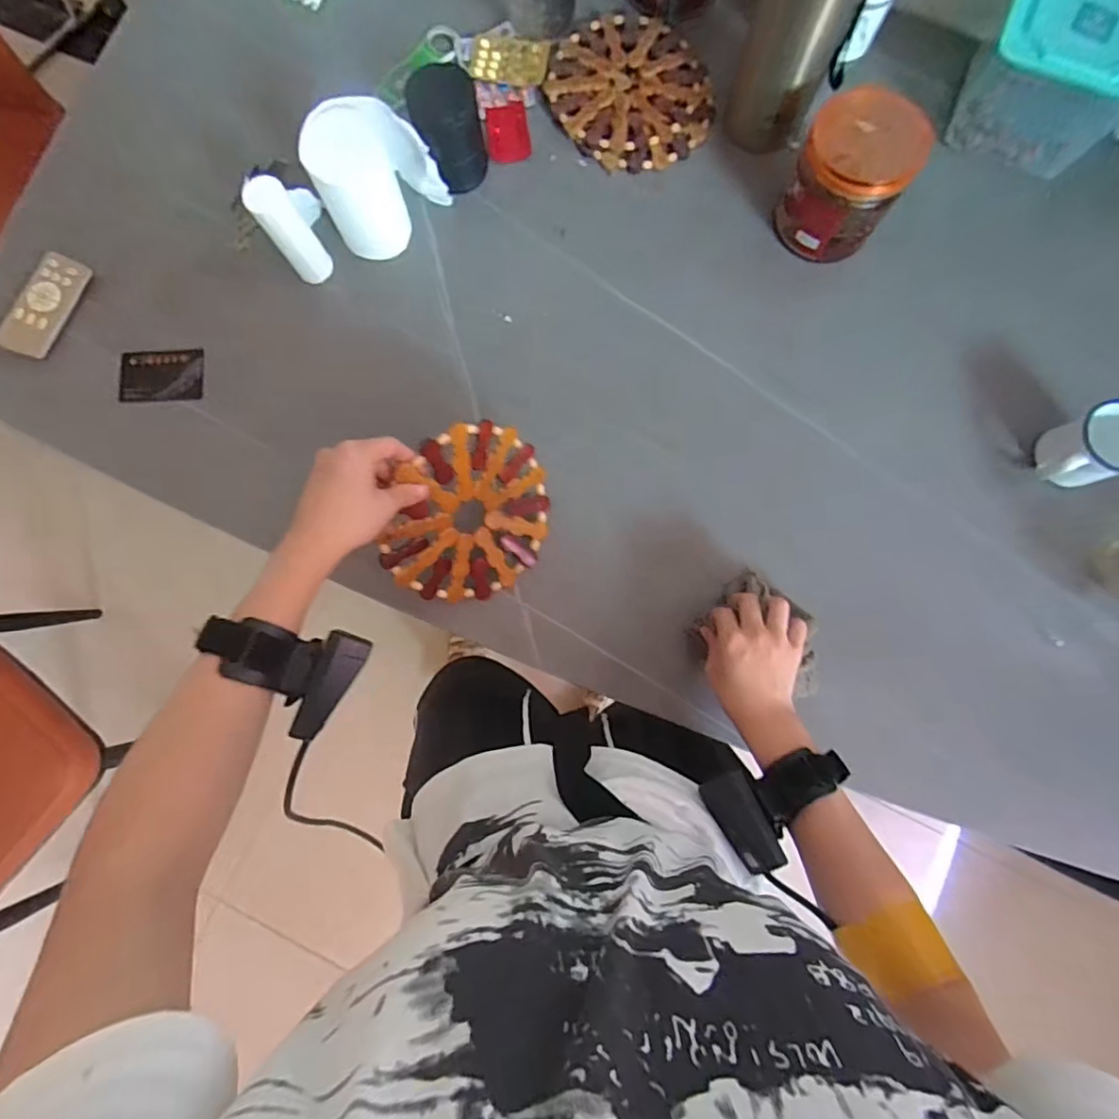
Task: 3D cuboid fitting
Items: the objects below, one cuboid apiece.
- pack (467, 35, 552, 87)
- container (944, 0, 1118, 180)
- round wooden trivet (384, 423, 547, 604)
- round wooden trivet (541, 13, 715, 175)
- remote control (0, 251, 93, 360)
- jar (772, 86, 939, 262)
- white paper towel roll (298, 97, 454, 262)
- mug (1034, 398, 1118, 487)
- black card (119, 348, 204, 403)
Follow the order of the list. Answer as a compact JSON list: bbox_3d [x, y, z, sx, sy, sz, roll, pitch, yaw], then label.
[{"bbox_3d":[-0.053,-0.516,0.591,0.080,0.006,0.050,6,82,1],"label":"pack"},{"bbox_3d":[0.464,-0.455,0.522,0.147,0.104,0.124,20,83,3],"label":"container"},{"bbox_3d":[-0.073,-0.036,0.489,0.017,0.147,0.153,35,109,44],"label":"round wooden trivet"},{"bbox_3d":[0.071,-0.480,0.587,0.147,0.017,0.169,-33,83,-4],"label":"round wooden trivet"},{"bbox_3d":[-0.498,-0.246,0.553,0.047,0.016,0.103,18,83,3],"label":"remote control"},{"bbox_3d":[0.262,-0.347,0.521,0.094,0.093,0.090,0,82,0],"label":"jar"},{"bbox_3d":[-0.168,-0.358,0.531,0.110,0.101,0.074,-22,83,-3],"label":"white paper towel roll"},{"bbox_3d":[0.464,-0.098,0.495,0.063,0.071,0.061,-18,82,-2],"label":"mug"},{"bbox_3d":[-0.393,-0.182,0.564,0.078,0.004,0.050,-5,90,-6],"label":"black card"}]

